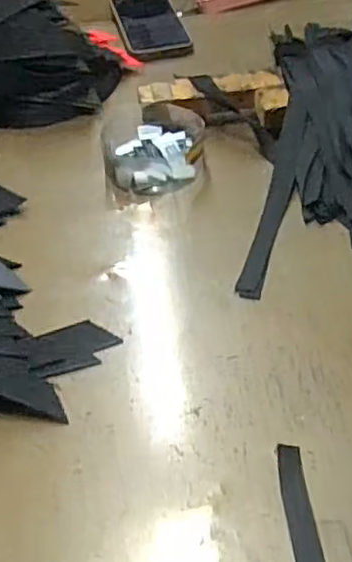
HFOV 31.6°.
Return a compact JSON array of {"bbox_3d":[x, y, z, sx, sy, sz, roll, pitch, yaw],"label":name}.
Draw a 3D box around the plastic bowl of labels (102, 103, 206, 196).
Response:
[{"bbox_3d":[-0.020,-0.132,0.607,0.094,0.033,0.103,-2,48,2],"label":"plastic bowl of labels"}]

